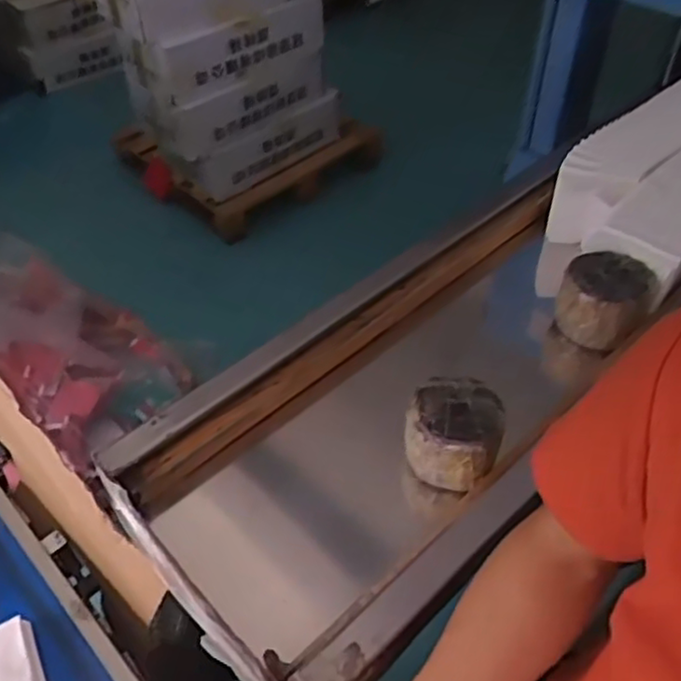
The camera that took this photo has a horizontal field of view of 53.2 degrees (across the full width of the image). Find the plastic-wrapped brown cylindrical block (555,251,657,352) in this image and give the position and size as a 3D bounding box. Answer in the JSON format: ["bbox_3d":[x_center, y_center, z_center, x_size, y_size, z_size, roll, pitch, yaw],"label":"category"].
[{"bbox_3d":[0.299,-0.043,0.776,0.091,0.081,0.094,-1,46,1],"label":"plastic-wrapped brown cylindrical block"}]

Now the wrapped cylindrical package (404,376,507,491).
[{"bbox_3d":[0.106,0.089,0.642,0.087,0.071,0.081,4,46,5],"label":"wrapped cylindrical package"}]

